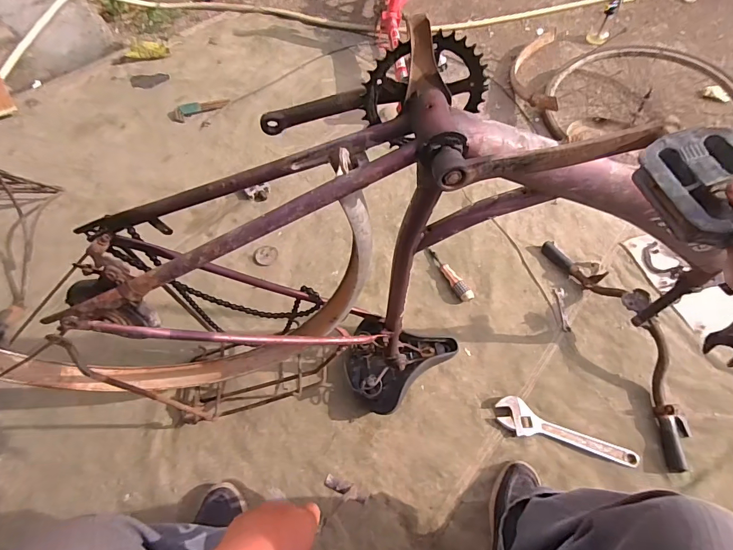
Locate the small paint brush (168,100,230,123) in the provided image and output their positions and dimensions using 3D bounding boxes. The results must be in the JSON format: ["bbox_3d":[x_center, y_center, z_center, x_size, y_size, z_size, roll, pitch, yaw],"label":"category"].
[{"bbox_3d":[-0.524,-0.527,1.253,0.187,0.033,0.045,-32,67,-19],"label":"small paint brush"}]

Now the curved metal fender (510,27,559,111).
[{"bbox_3d":[0.626,-0.783,1.478,0.153,0.091,0.568,15,61,5],"label":"curved metal fender"}]

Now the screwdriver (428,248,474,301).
[{"bbox_3d":[0.209,-0.004,1.012,0.034,0.031,0.169,-27,65,-17],"label":"screwdriver"}]

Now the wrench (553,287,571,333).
[{"bbox_3d":[0.487,0.087,0.996,0.026,0.007,0.119,5,60,0],"label":"wrench"}]

